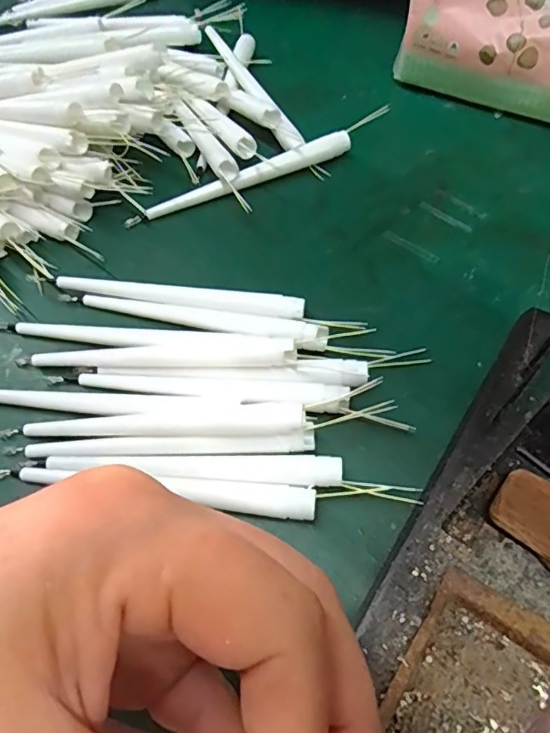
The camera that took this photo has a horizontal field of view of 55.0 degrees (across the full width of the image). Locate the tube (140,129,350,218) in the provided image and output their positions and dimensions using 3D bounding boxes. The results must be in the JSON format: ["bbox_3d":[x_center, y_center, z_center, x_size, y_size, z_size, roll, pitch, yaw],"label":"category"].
[{"bbox_3d":[-0.013,-0.099,0.277,0.112,0.014,0.010,-20,62,-9],"label":"tube"}]

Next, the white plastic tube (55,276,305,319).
[{"bbox_3d":[-0.043,-0.031,0.238,0.111,0.008,0.011,8,62,7],"label":"white plastic tube"}]

